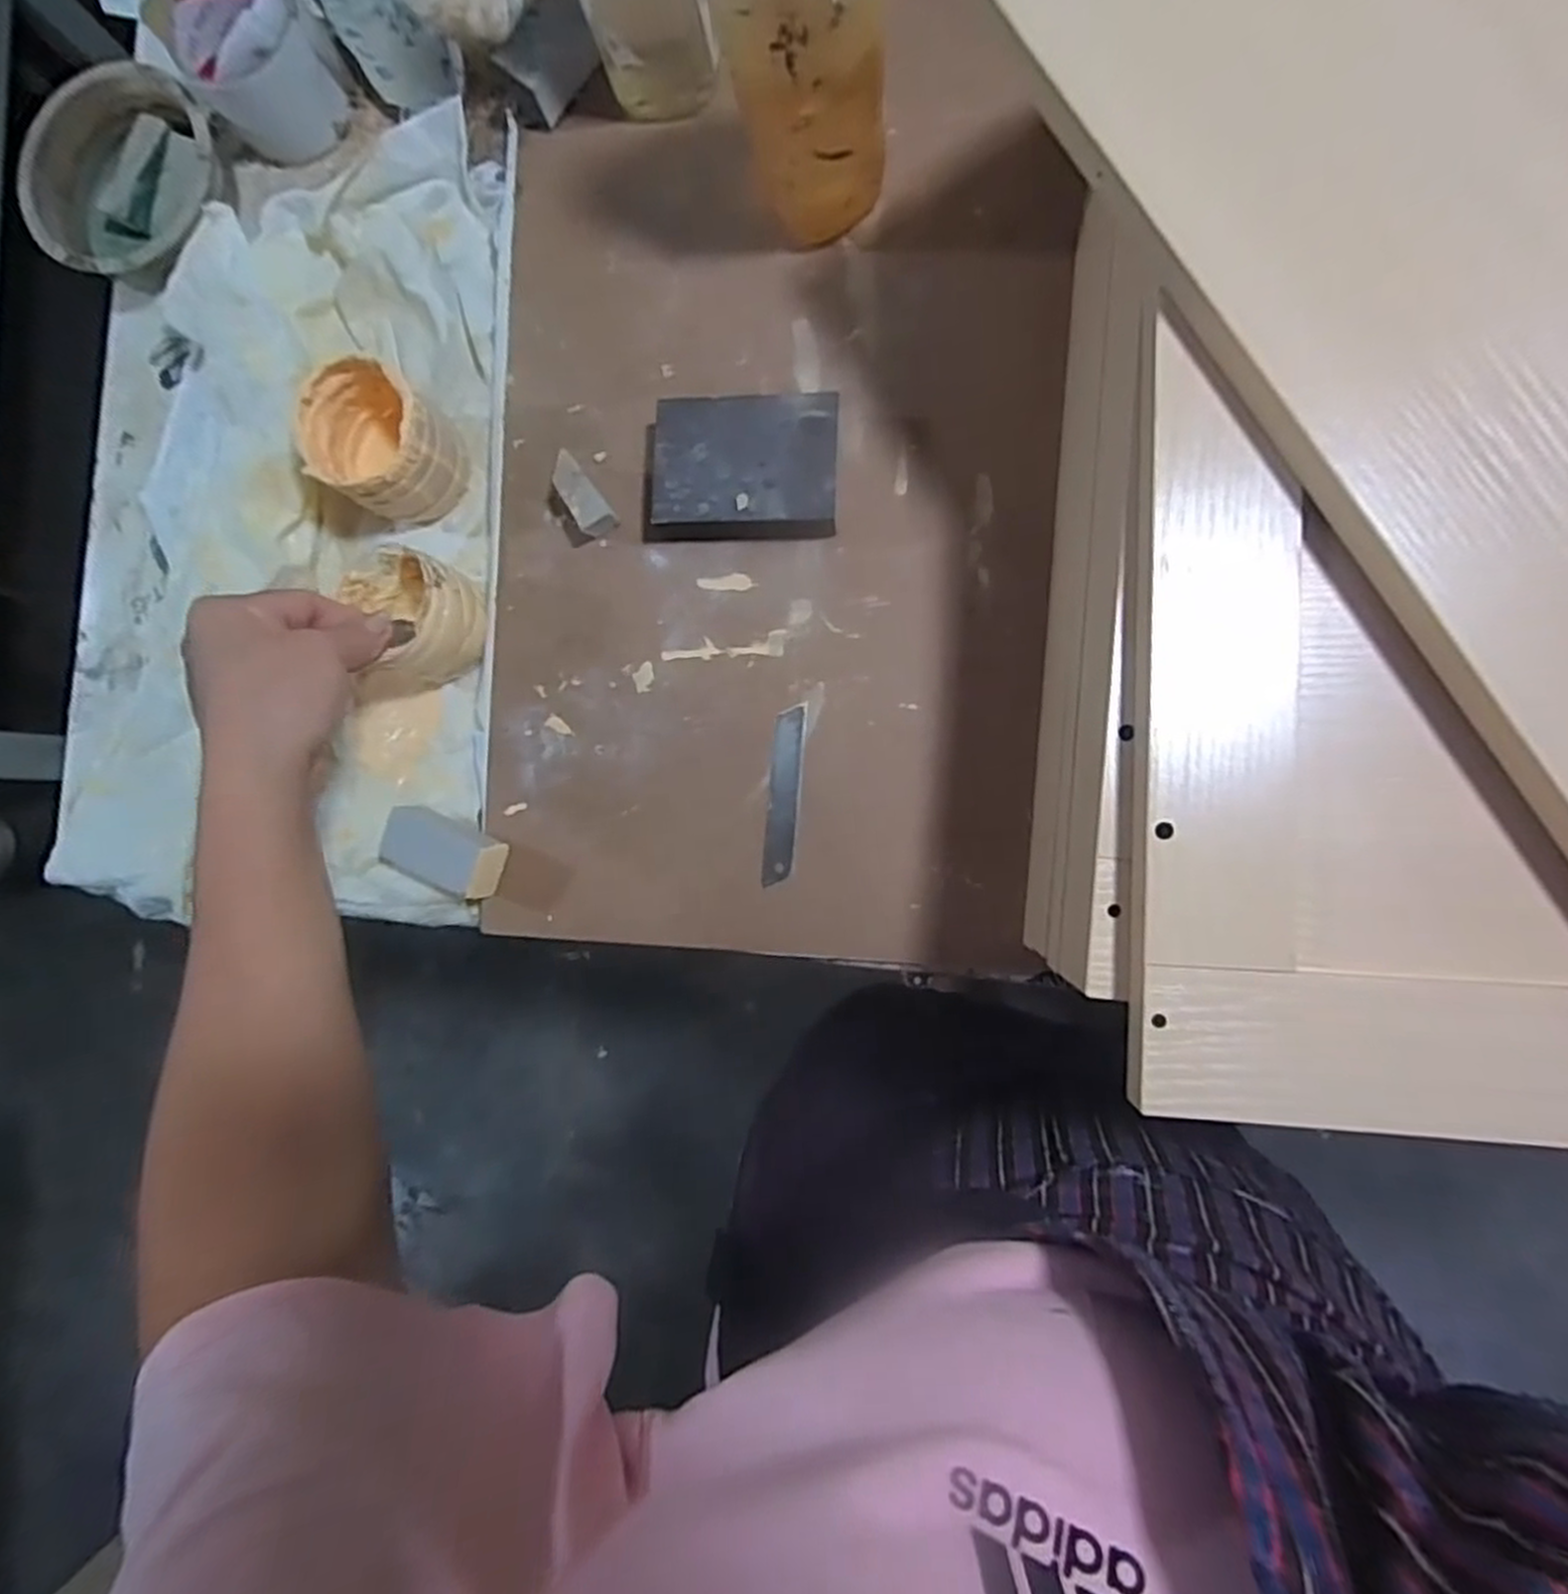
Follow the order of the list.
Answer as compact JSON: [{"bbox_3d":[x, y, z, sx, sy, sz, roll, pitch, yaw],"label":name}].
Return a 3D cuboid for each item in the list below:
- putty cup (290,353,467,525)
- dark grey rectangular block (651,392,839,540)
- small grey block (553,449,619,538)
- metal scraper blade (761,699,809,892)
[{"bbox_3d":[-0.229,-0.200,0.441,0.069,0.059,0.068,0,88,7],"label":"putty cup"},{"bbox_3d":[-0.020,-0.180,0.424,0.099,0.027,0.071,5,89,7],"label":"dark grey rectangular block"},{"bbox_3d":[-0.114,-0.170,0.437,0.019,0.026,0.044,-33,85,5],"label":"small grey block"},{"bbox_3d":[0.000,-0.001,0.432,0.017,0.004,0.099,5,89,7],"label":"metal scraper blade"}]

